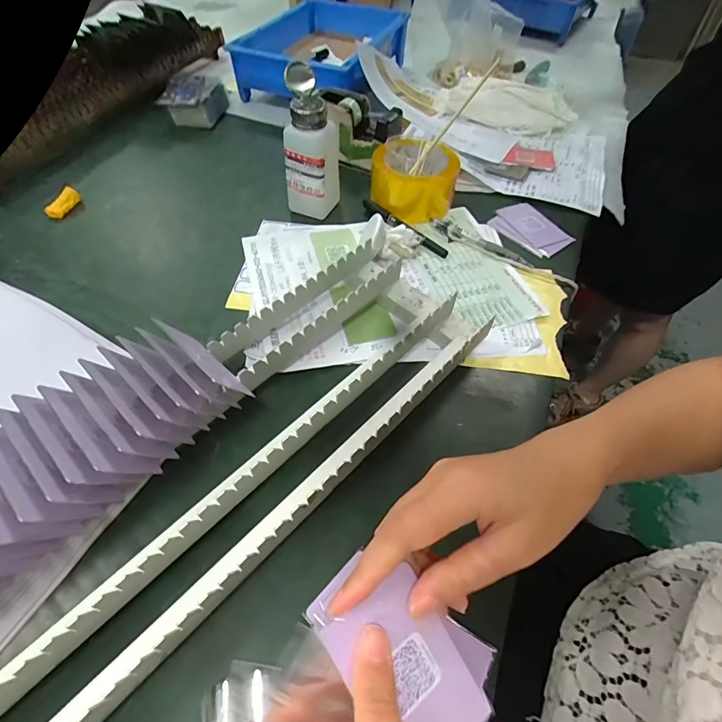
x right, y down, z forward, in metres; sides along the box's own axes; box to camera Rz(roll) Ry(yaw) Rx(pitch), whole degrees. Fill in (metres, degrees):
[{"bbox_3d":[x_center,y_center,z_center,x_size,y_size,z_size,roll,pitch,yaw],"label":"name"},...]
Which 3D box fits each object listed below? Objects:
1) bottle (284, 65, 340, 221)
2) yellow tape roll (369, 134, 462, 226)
[{"bbox_3d":[-0.057,-0.248,0.481,0.059,0.143,0.056,14,55,8],"label":"bottle"},{"bbox_3d":[0.068,-0.231,0.515,0.083,0.070,0.083,-33,61,-23],"label":"yellow tape roll"}]

